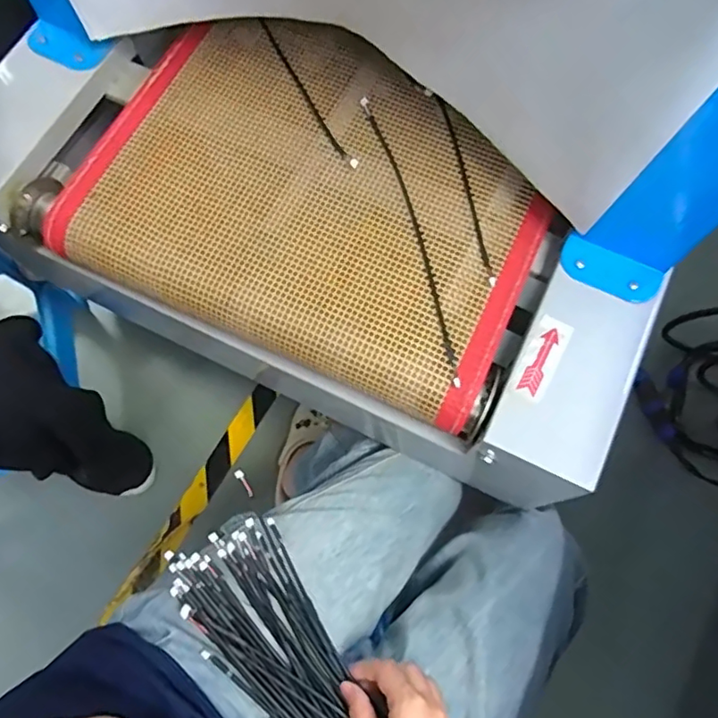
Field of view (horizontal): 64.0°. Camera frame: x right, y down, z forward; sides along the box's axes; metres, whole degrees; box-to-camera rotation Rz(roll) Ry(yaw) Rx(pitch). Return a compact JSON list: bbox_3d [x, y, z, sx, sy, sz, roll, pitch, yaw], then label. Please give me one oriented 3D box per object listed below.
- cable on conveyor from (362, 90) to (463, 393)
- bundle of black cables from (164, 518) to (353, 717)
[{"bbox_3d":[0.045,-0.108,0.488,0.014,0.011,0.279,-14,72,-4],"label":"cable on conveyor"},{"bbox_3d":[-0.022,0.261,0.426,0.097,0.022,0.318,-24,62,-40],"label":"bundle of black cables"}]

